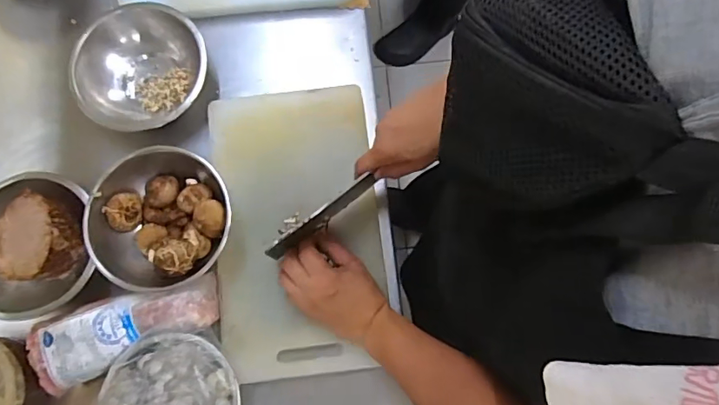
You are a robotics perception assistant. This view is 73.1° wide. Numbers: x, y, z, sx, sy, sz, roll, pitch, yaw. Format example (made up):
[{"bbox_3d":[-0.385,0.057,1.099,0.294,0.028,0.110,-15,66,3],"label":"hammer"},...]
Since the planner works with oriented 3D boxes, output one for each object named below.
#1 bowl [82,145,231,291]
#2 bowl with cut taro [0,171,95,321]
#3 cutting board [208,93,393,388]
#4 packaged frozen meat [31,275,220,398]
[{"bbox_3d":[-0.247,0.015,0.603,0.169,0.058,0.166,0,77,1],"label":"bowl"},{"bbox_3d":[-0.405,0.056,0.602,0.152,0.061,0.167,0,77,1],"label":"bowl with cut taro"},{"bbox_3d":[-0.080,0.027,0.621,0.206,0.025,0.366,-7,77,-1],"label":"cutting board"},{"bbox_3d":[-0.274,0.146,0.574,0.210,0.045,0.082,-21,78,-4],"label":"packaged frozen meat"}]

